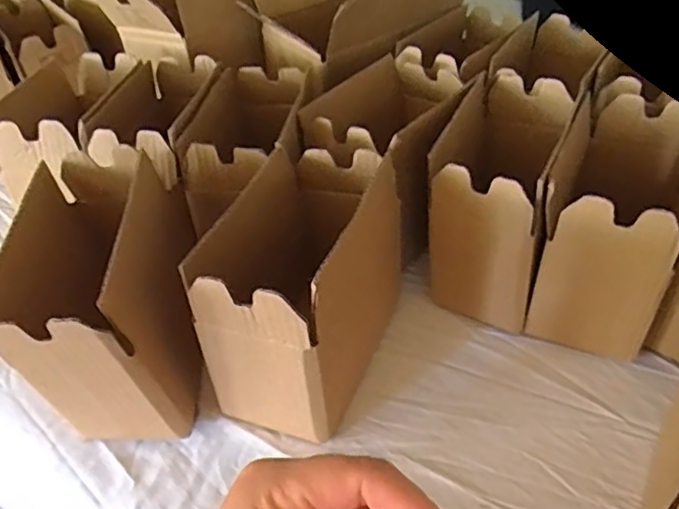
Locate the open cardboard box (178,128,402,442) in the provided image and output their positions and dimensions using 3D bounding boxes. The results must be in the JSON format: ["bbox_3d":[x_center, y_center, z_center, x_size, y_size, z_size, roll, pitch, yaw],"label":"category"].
[{"bbox_3d":[-0.027,0.029,0.510,0.106,0.163,0.184,15,42,19],"label":"open cardboard box"}]

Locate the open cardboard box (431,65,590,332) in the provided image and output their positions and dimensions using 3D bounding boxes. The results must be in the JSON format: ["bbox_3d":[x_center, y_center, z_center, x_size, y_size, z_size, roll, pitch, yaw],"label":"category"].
[{"bbox_3d":[0.157,-0.055,0.600,0.106,0.166,0.212,15,42,19],"label":"open cardboard box"}]

